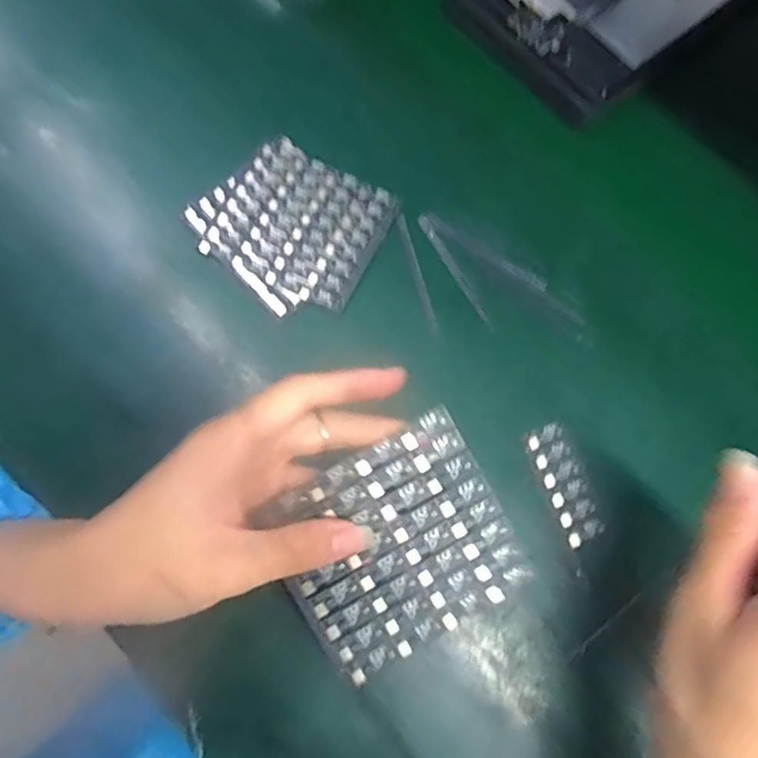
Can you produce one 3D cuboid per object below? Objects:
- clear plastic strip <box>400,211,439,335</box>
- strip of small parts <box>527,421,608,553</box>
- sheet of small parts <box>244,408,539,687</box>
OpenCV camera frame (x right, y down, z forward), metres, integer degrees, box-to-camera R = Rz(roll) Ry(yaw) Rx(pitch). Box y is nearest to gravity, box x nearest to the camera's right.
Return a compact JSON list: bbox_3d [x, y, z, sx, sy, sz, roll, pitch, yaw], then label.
[{"bbox_3d":[0.025,-0.071,0.400,0.006,0.004,0.085,-14,77,-3],"label":"clear plastic strip"},{"bbox_3d":[0.112,0.062,0.359,0.025,0.004,0.071,-16,76,-6],"label":"strip of small parts"},{"bbox_3d":[0.009,0.080,0.286,0.104,0.004,0.094,-30,92,-3],"label":"sheet of small parts"}]

